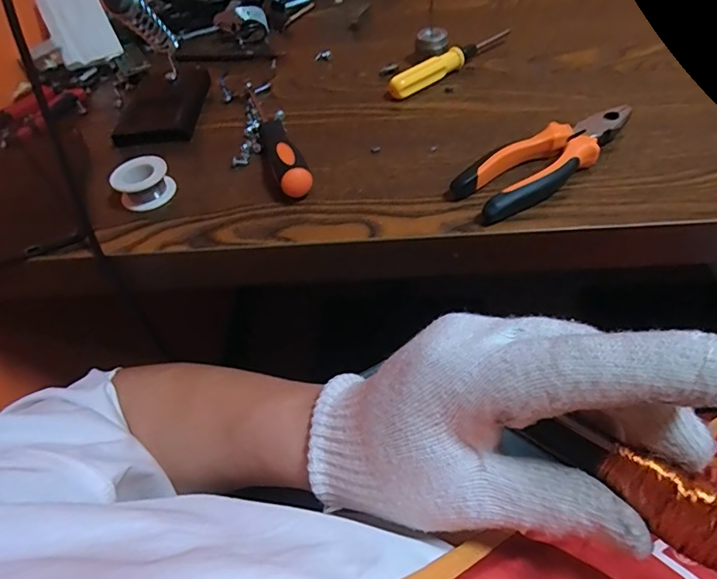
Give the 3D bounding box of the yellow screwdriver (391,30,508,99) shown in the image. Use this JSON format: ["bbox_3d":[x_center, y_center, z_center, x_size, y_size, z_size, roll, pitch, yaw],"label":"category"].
[{"bbox_3d":[0.093,-0.221,0.457,0.157,0.024,0.018,-34,53,-20],"label":"yellow screwdriver"}]

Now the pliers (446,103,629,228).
[{"bbox_3d":[0.141,-0.094,0.344,0.147,0.022,0.044,-27,51,-15],"label":"pliers"}]

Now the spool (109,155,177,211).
[{"bbox_3d":[-0.175,-0.087,0.387,0.042,0.025,0.042,-4,49,5],"label":"spool"}]

